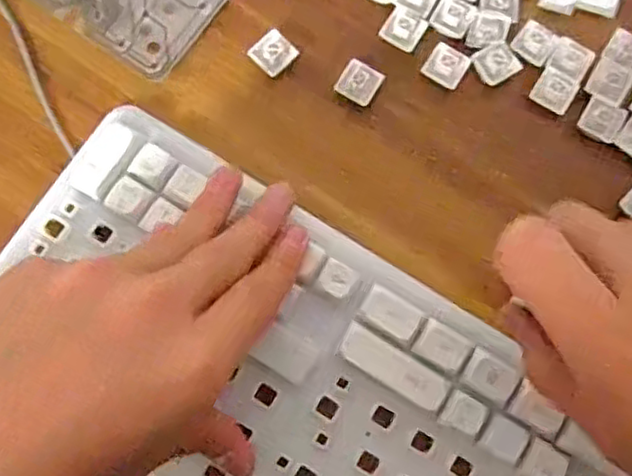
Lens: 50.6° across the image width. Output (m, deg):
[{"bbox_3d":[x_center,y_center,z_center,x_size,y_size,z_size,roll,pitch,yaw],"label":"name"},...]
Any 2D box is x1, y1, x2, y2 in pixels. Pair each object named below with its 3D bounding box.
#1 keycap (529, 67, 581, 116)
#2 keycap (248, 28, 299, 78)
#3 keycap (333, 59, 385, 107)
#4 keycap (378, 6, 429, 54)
[{"bbox_3d":[0.111,-0.068,0.311,0.018,0.004,0.017,31,81,5],"label":"keycap"},{"bbox_3d":[-0.020,-0.088,0.315,0.018,0.010,0.017,43,82,7],"label":"keycap"},{"bbox_3d":[0.020,-0.073,0.312,0.018,0.009,0.018,35,82,6],"label":"keycap"},{"bbox_3d":[0.042,-0.100,0.315,0.018,0.006,0.018,33,81,5],"label":"keycap"}]

